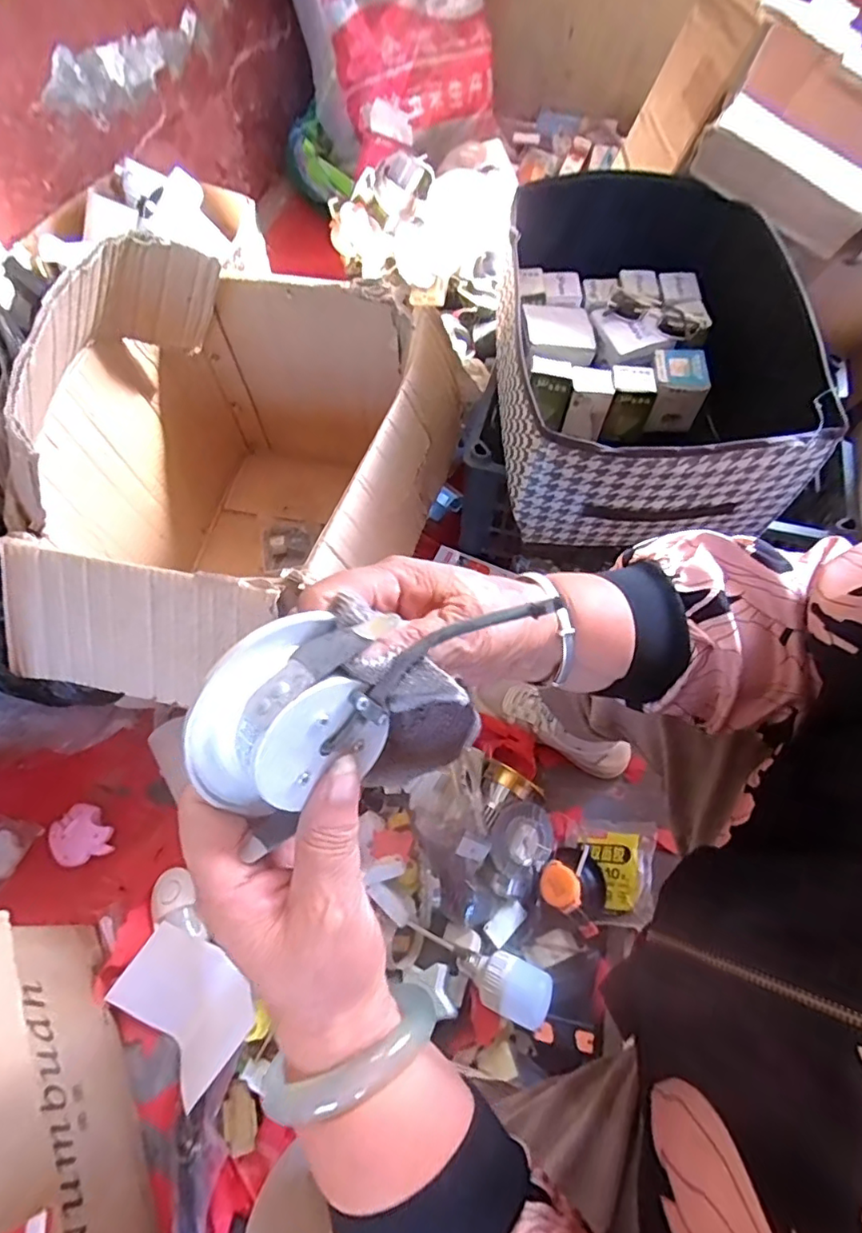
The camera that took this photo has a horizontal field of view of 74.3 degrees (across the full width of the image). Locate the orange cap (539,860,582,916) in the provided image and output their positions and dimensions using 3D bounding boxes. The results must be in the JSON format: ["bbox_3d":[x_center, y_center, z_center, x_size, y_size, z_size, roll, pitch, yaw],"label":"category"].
[{"bbox_3d":[0.159,0.332,0.698,0.052,0.021,0.046,40,69,19],"label":"orange cap"}]

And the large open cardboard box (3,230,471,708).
[{"bbox_3d":[-0.233,-0.159,0.759,0.463,0.454,0.580,10,62,5],"label":"large open cardboard box"}]

